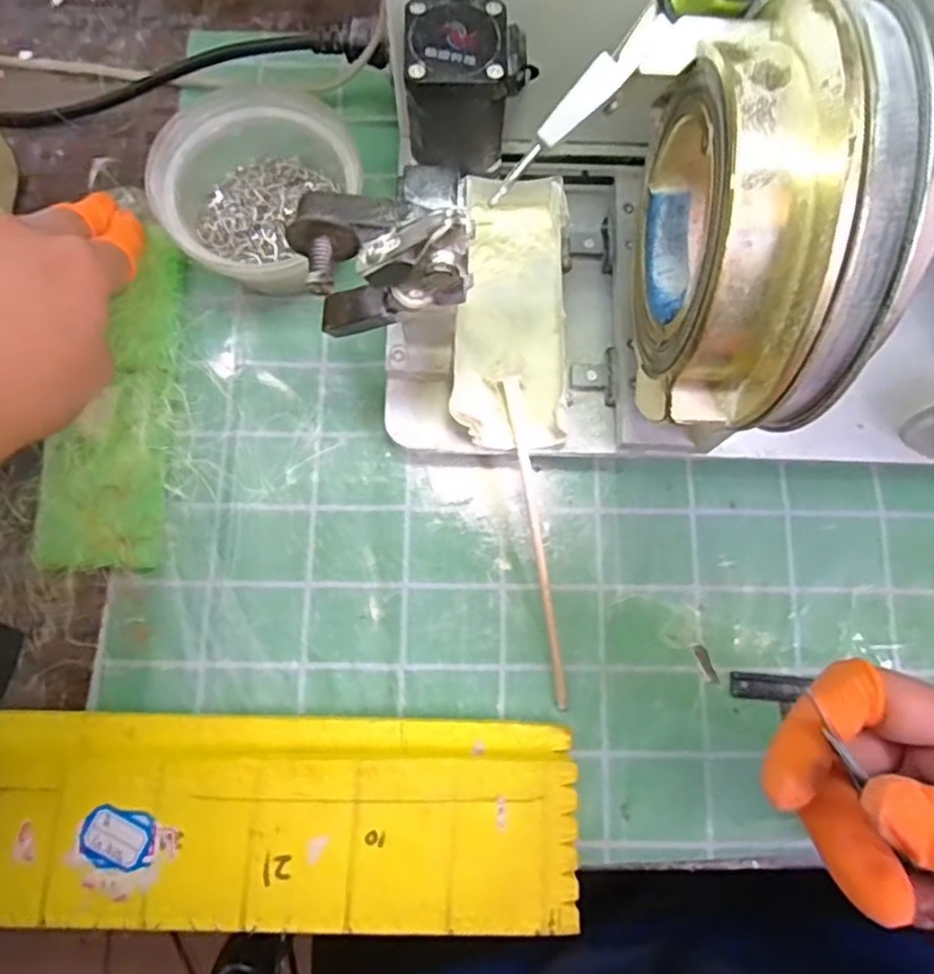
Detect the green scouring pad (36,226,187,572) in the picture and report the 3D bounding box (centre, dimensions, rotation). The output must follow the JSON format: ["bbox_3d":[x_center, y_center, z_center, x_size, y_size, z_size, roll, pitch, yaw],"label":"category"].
[{"bbox_3d":[-0.175,-0.046,0.335,0.055,0.015,0.172,2,77,-1],"label":"green scouring pad"}]

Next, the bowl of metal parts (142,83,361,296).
[{"bbox_3d":[-0.105,-0.148,0.344,0.094,0.050,0.097,0,77,-1],"label":"bowl of metal parts"}]

